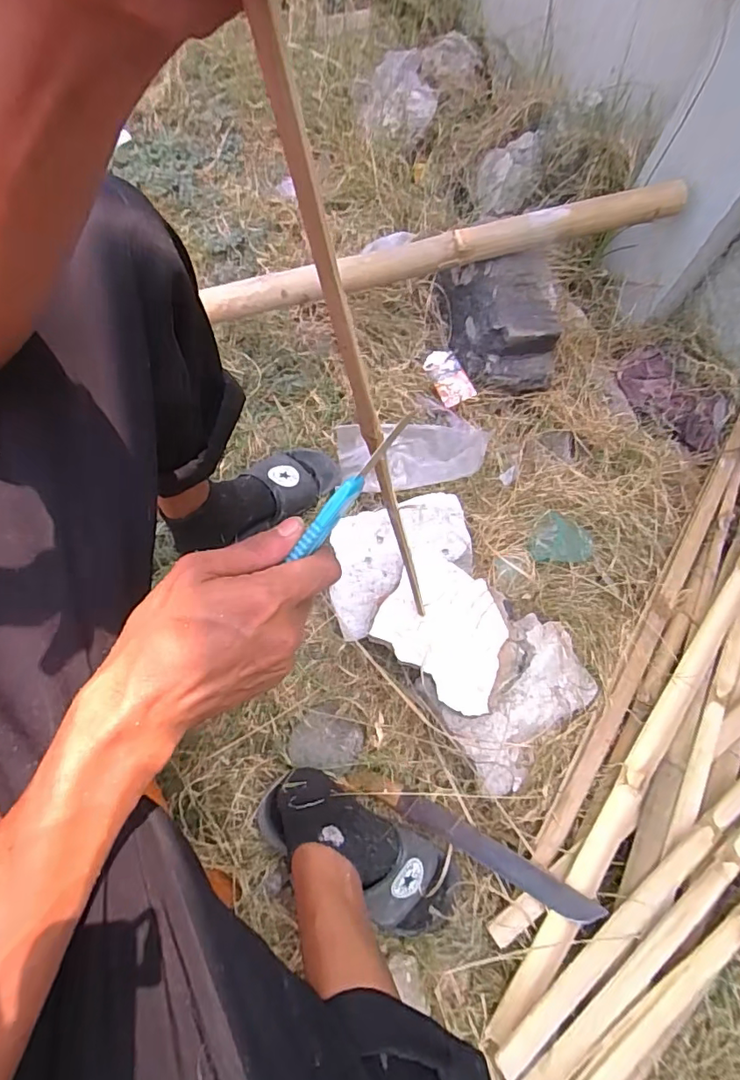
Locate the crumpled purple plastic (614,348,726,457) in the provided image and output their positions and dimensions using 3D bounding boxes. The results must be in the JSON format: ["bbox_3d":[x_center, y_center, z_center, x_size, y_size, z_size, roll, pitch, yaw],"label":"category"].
[{"bbox_3d":[0.490,-0.234,0.843,0.108,0.036,0.199,-39,76,-17],"label":"crumpled purple plastic"}]

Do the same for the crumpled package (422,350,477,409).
[{"bbox_3d":[0.123,-0.257,0.810,0.052,0.016,0.099,-18,71,-12],"label":"crumpled package"}]

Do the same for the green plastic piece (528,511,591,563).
[{"bbox_3d":[0.274,0.008,0.739,0.077,0.009,0.071,33,87,14],"label":"green plastic piece"}]

